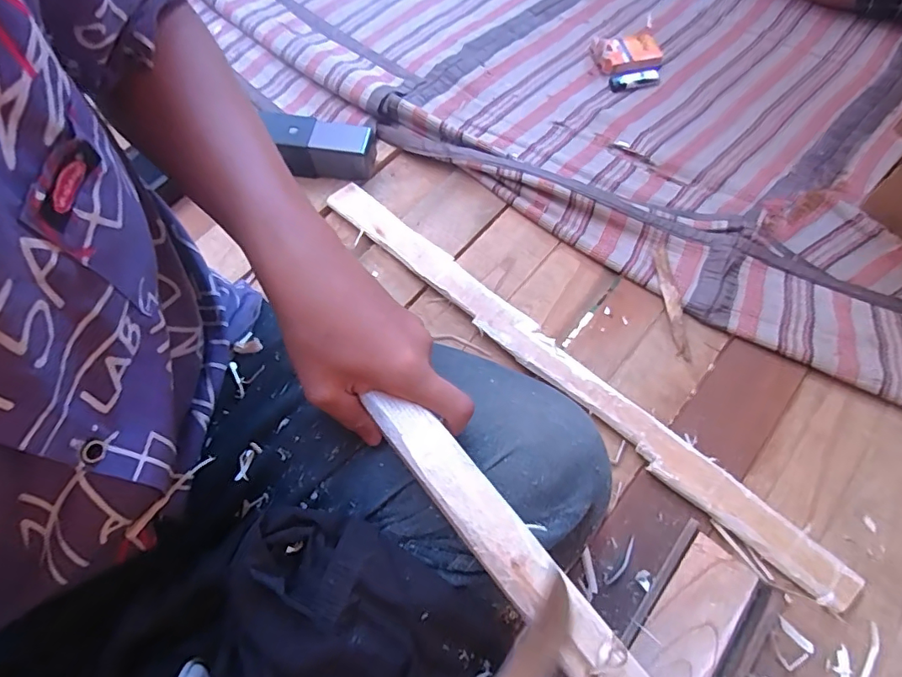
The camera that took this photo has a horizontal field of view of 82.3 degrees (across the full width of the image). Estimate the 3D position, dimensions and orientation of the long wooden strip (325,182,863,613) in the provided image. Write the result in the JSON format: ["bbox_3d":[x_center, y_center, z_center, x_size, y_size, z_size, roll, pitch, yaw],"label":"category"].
[{"bbox_3d":[0.113,0.024,0.586,0.692,0.023,0.048,40,71,17],"label":"long wooden strip"}]

